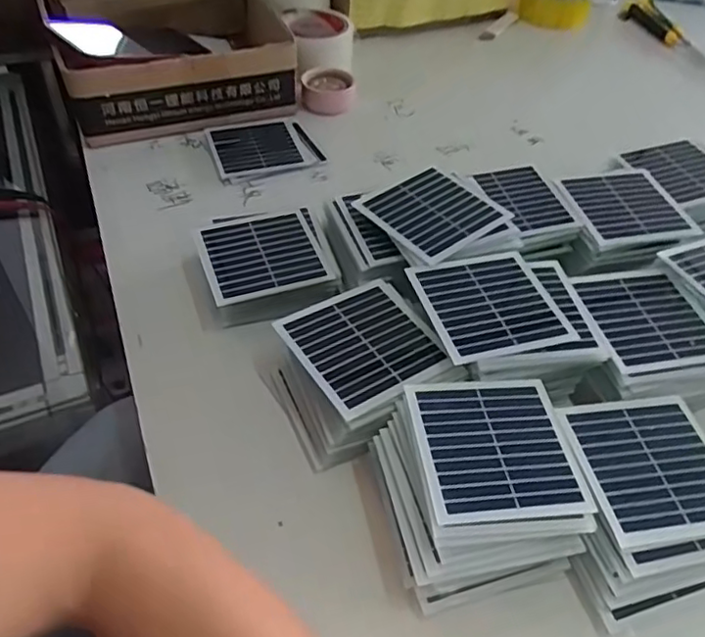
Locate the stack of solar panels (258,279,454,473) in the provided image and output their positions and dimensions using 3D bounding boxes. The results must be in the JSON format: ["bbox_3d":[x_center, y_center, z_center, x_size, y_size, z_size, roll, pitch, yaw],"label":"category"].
[{"bbox_3d":[0.004,0.035,0.414,0.104,0.044,0.106,-20,51,-21],"label":"stack of solar panels"}]

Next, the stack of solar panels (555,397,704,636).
[{"bbox_3d":[0.171,0.106,0.364,0.104,0.037,0.113,-6,47,-9],"label":"stack of solar panels"}]

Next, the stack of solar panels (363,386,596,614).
[{"bbox_3d":[0.073,0.094,0.361,0.107,0.042,0.109,-9,48,-11],"label":"stack of solar panels"}]

